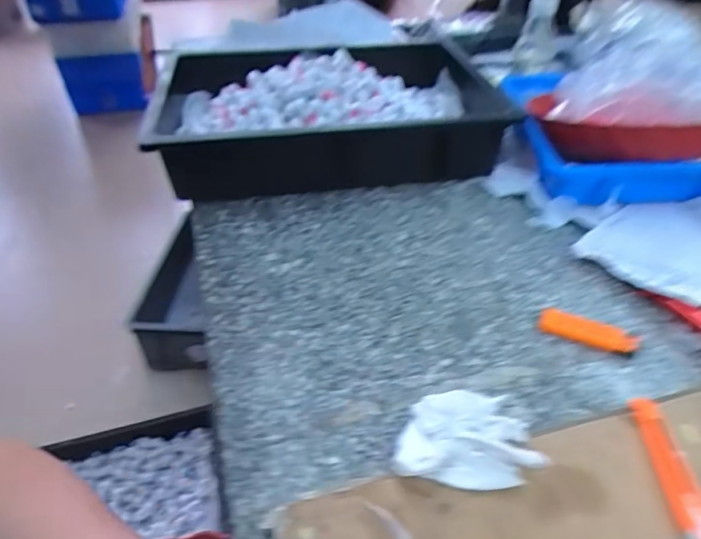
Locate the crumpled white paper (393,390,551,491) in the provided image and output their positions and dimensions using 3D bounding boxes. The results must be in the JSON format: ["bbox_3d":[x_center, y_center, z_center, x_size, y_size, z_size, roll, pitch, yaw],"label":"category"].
[{"bbox_3d":[0.077,0.117,0.352,0.095,0.041,0.074,-2,40,-1],"label":"crumpled white paper"}]

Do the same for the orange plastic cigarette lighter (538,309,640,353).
[{"bbox_3d":[0.214,0.057,0.448,0.081,0.012,0.024,17,43,21],"label":"orange plastic cigarette lighter"}]

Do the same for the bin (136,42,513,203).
[{"bbox_3d":[-0.023,-0.221,0.704,0.449,0.112,0.315,-9,40,-10],"label":"bin"}]

